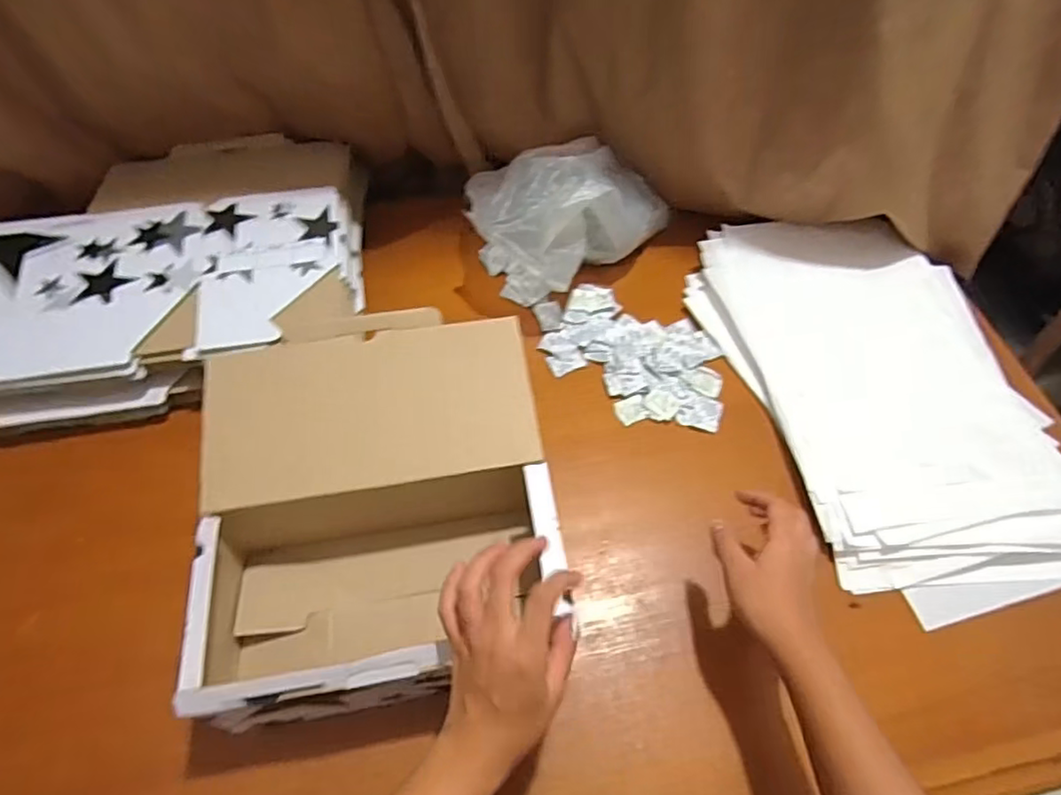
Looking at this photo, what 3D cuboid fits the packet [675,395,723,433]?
[{"bbox_3d":[0.178,0.014,0.671,0.044,0.005,0.038,16,61,9],"label":"packet"}]

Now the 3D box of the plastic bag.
[{"bbox_3d":[0.035,-0.226,0.735,0.162,0.132,0.225,40,67,20],"label":"plastic bag"}]

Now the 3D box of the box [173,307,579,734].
[{"bbox_3d":[-0.132,0.094,0.569,0.286,0.121,0.306,-10,60,-6],"label":"box"}]

